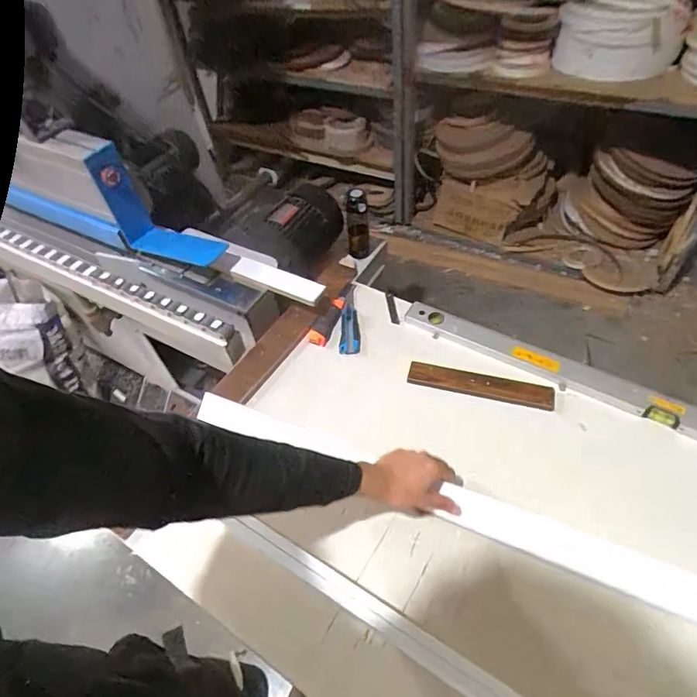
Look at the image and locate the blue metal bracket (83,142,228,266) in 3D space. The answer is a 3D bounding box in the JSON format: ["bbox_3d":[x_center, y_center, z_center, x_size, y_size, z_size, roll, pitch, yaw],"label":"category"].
[{"bbox_3d":[-0.404,-0.289,0.991,0.232,0.243,0.076,14,54,17],"label":"blue metal bracket"}]

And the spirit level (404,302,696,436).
[{"bbox_3d":[0.534,0.104,0.782,0.961,0.023,0.068,24,58,24],"label":"spirit level"}]

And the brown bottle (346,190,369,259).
[{"bbox_3d":[0.031,-0.386,1.437,0.073,0.216,0.061,-7,51,1],"label":"brown bottle"}]

